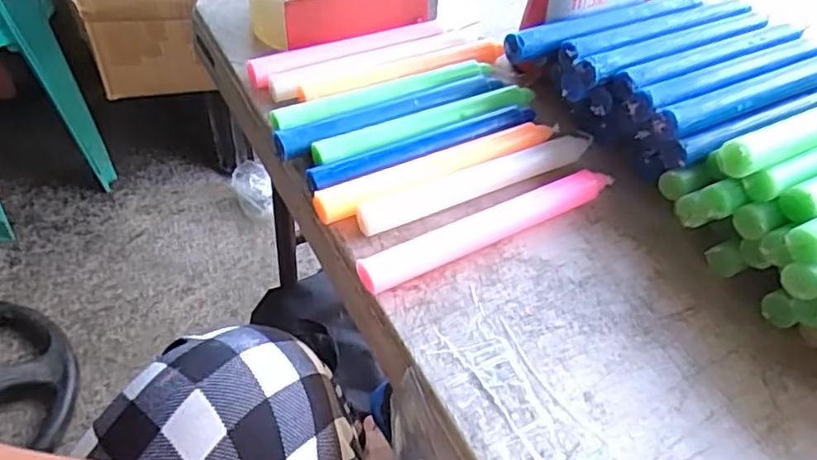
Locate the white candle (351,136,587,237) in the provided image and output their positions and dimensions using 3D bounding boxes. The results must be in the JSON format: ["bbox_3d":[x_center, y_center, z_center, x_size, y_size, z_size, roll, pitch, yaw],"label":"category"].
[{"bbox_3d":[0.056,-0.036,0.459,0.199,0.015,0.021,-20,54,-22],"label":"white candle"}]

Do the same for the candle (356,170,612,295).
[{"bbox_3d":[0.059,-0.002,0.428,0.204,0.018,0.019,-21,55,-23],"label":"candle"}]

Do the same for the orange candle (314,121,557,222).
[{"bbox_3d":[0.026,-0.045,0.462,0.200,0.020,0.025,-21,55,-23],"label":"orange candle"}]

